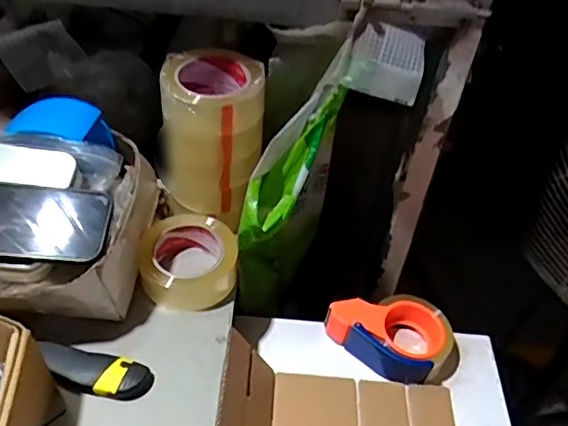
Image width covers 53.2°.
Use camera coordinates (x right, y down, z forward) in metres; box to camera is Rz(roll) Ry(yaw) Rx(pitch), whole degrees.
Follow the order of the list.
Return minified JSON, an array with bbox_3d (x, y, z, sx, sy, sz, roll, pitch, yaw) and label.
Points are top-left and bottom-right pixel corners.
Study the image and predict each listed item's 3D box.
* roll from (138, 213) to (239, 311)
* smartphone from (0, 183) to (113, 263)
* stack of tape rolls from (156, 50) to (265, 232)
[{"bbox_3d":[-0.111,0.055,0.674,0.110,0.059,0.114,3,45,-3],"label":"roll"},{"bbox_3d":[-0.262,0.009,0.573,0.166,0.015,0.087,2,56,-4],"label":"smartphone"},{"bbox_3d":[-0.084,-0.093,0.680,0.111,0.163,0.112,7,45,0],"label":"stack of tape rolls"}]

